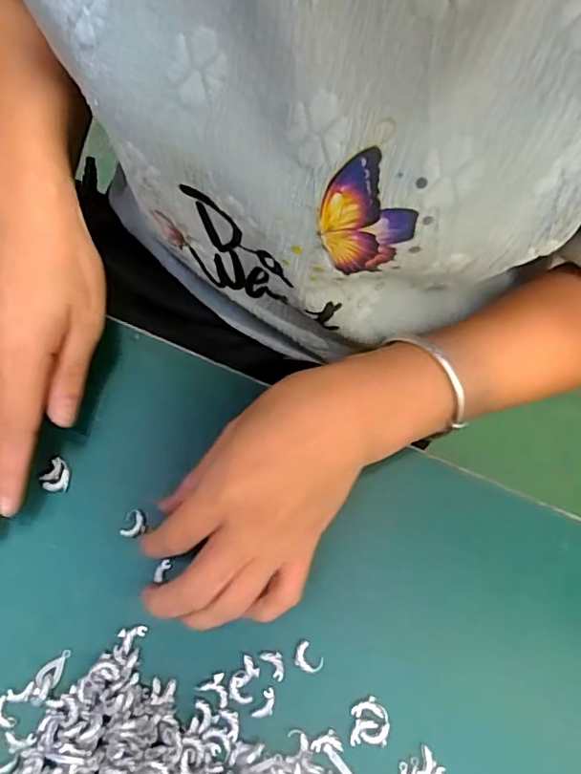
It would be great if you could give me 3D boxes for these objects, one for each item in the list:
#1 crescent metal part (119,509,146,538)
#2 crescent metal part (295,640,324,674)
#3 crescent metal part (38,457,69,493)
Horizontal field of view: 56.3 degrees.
[{"bbox_3d":[-0.079,0.070,0.278,0.011,0.007,0.014,9,71,2],"label":"crescent metal part"},{"bbox_3d":[0.008,0.129,0.257,0.014,0.004,0.011,44,76,12],"label":"crescent metal part"},{"bbox_3d":[-0.121,0.047,0.282,0.012,0.007,0.016,27,73,8],"label":"crescent metal part"}]

